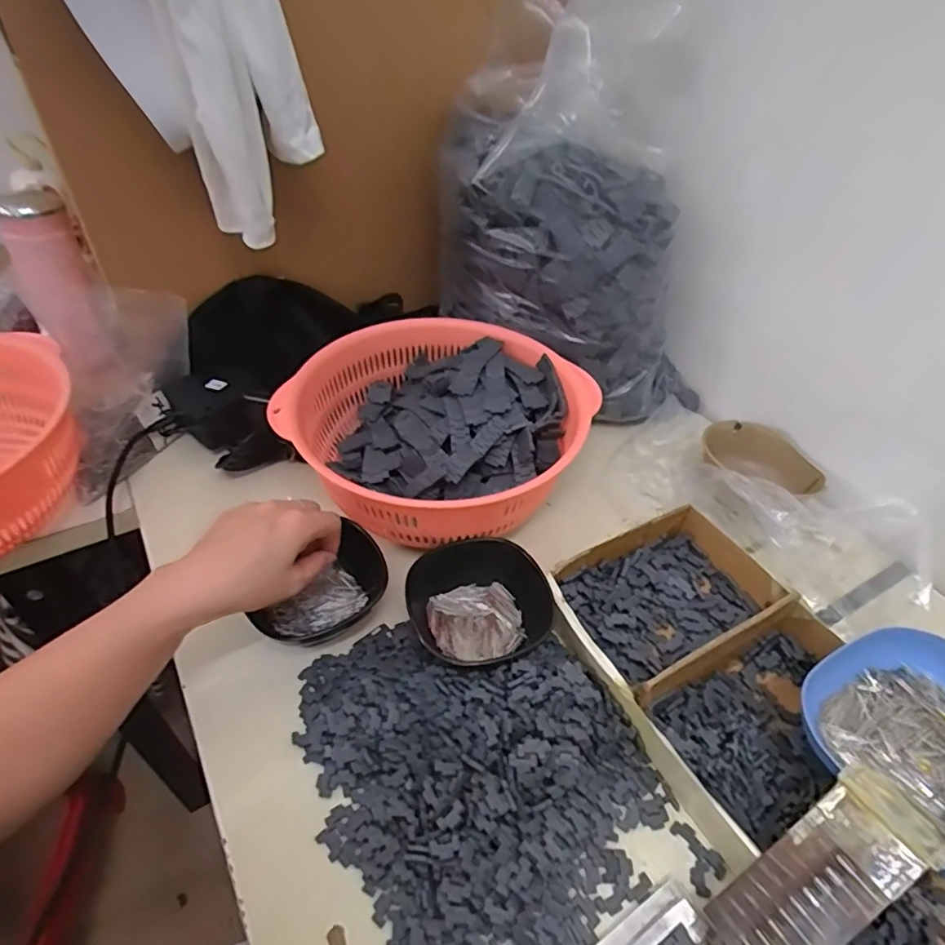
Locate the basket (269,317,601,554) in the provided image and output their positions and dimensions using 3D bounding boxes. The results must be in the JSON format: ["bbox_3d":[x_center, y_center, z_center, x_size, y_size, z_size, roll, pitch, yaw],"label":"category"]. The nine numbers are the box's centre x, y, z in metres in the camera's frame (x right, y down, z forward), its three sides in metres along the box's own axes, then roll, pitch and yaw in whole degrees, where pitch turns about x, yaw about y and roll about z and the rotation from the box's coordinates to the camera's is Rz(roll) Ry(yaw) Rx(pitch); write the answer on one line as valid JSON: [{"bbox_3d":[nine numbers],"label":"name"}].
[{"bbox_3d":[-0.029,-0.037,0.557,0.249,0.099,0.253,2,44,-2],"label":"basket"}]

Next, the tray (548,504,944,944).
[{"bbox_3d":[0.253,0.217,0.348,0.191,0.050,0.513,-17,47,-20],"label":"tray"}]

